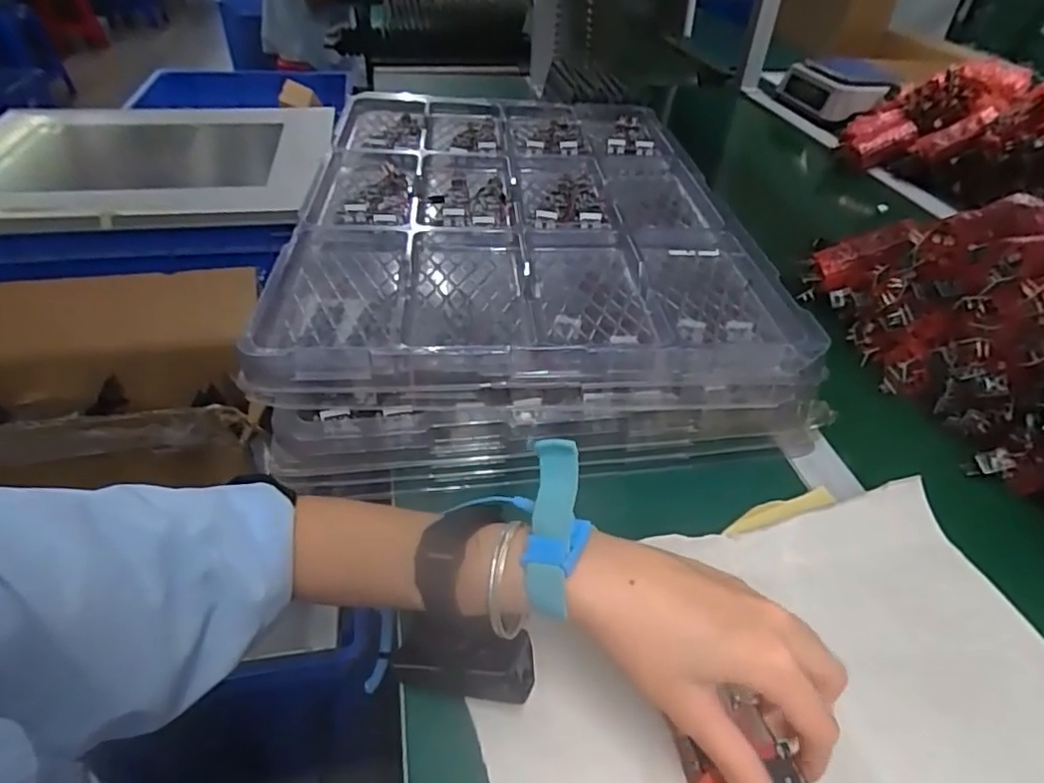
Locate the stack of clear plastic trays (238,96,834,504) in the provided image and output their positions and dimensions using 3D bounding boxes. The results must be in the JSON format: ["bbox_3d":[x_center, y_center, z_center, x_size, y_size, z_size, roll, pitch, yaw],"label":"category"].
[{"bbox_3d":[-0.012,-0.161,0.616,0.401,0.090,0.558,-3,41,-7],"label":"stack of clear plastic trays"}]

